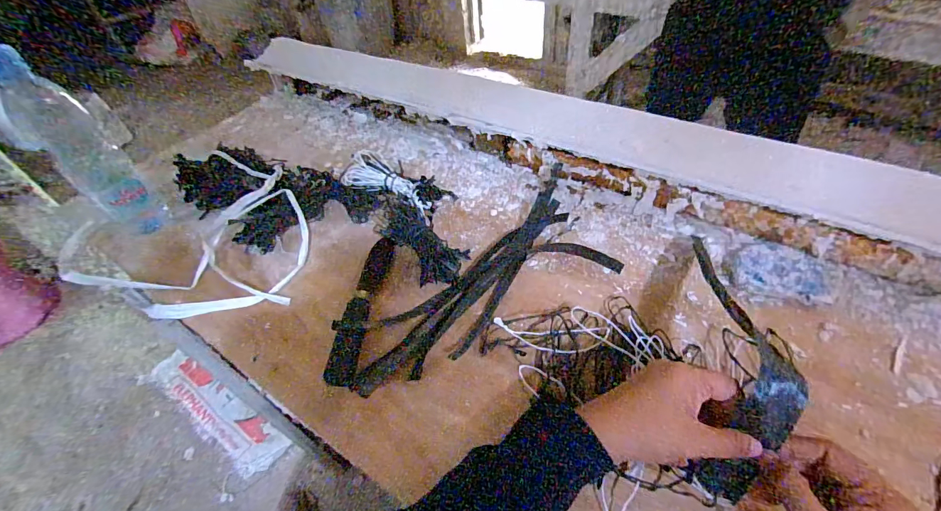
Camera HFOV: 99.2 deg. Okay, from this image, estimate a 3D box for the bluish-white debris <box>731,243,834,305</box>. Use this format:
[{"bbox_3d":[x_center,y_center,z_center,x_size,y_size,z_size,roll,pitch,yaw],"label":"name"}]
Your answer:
[{"bbox_3d":[0.347,0.020,0.446,0.094,0.021,0.061,13,51,15],"label":"bluish-white debris"}]

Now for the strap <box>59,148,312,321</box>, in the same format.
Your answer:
[{"bbox_3d":[-0.328,-0.033,0.529,0.265,0.053,0.253,14,51,16],"label":"strap"}]

